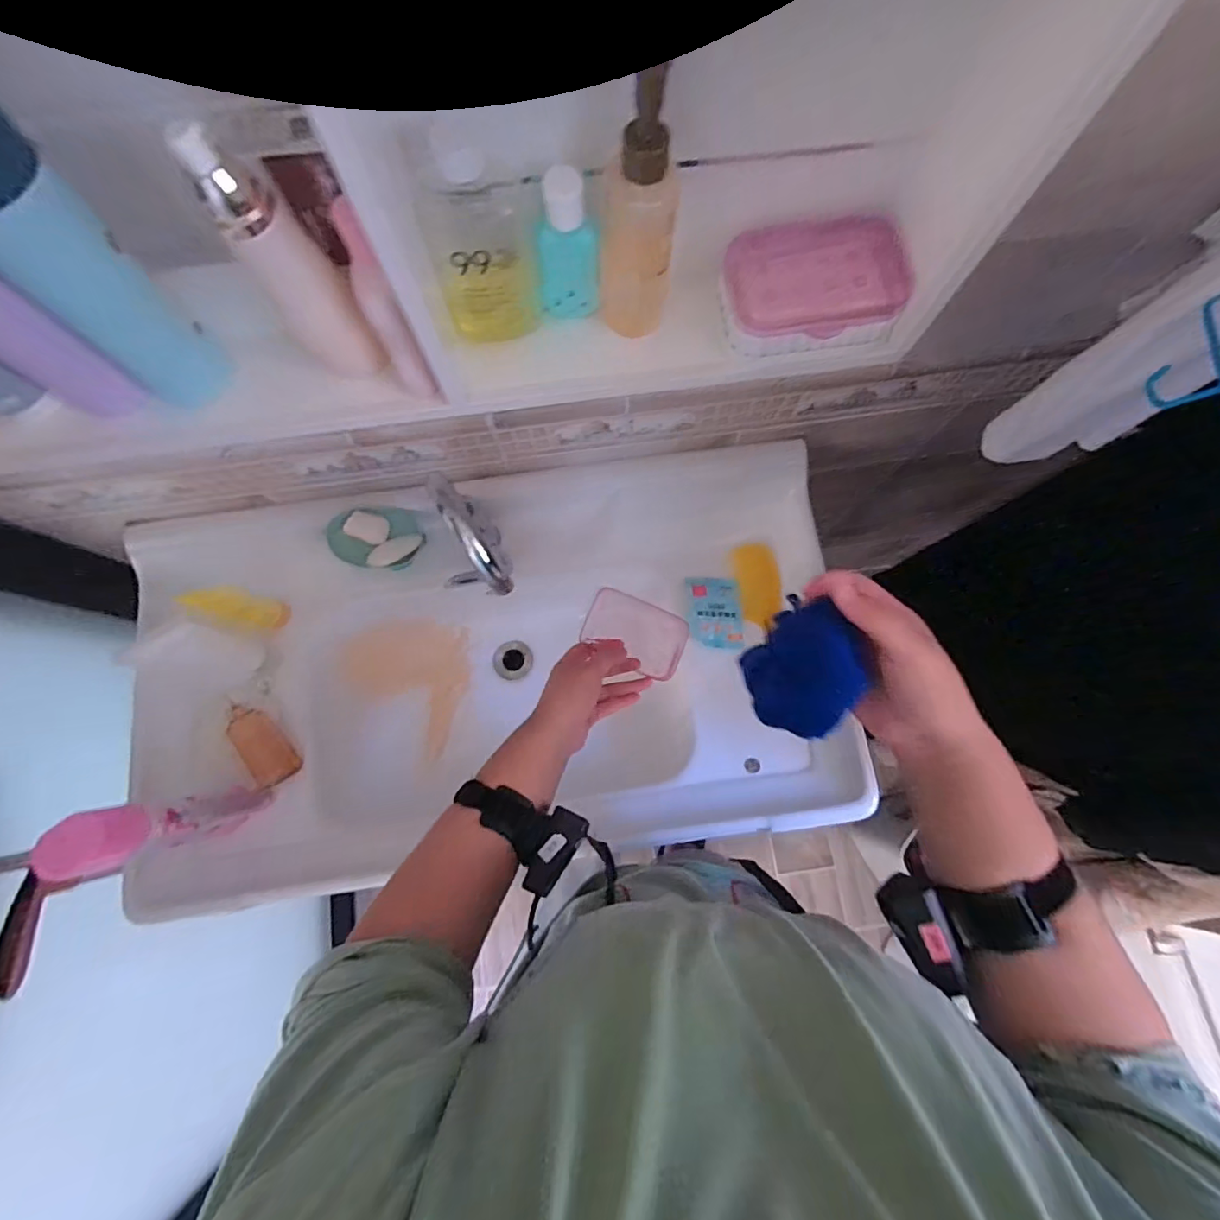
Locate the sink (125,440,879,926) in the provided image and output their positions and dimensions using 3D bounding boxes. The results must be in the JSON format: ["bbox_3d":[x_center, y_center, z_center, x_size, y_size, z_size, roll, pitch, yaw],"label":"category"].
[{"bbox_3d":[-0.140,0.080,0.740,0.863,0.188,0.470,-9,77,-3],"label":"sink"}]

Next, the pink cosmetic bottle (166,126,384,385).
[{"bbox_3d":[-0.176,-0.188,0.305,0.040,0.146,0.042,0,77,0],"label":"pink cosmetic bottle"}]

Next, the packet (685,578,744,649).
[{"bbox_3d":[0.140,0.002,0.712,0.070,0.022,0.097,1,77,0],"label":"packet"}]

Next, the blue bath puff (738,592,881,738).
[{"bbox_3d":[0.137,0.043,0.386,0.072,0.059,0.078,37,79,8],"label":"blue bath puff"}]

